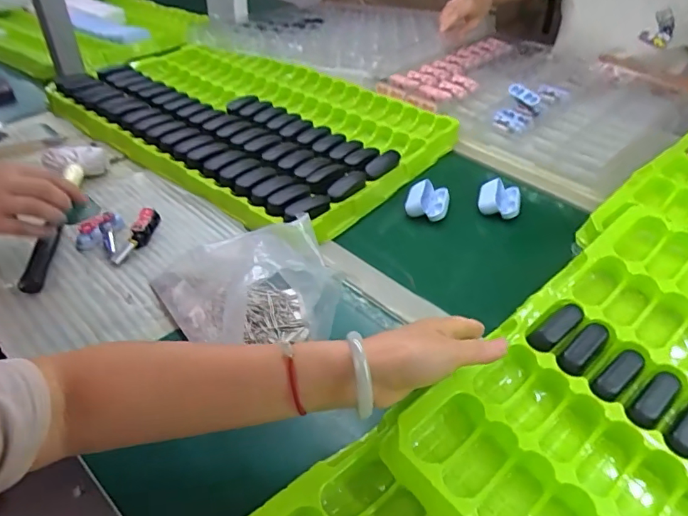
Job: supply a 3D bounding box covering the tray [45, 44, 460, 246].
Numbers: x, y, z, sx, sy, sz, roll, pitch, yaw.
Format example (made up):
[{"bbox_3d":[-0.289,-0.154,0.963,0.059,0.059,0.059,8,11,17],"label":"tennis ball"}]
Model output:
[{"bbox_3d":[-0.150,-0.243,0.821,0.575,0.033,0.392,29,48,27],"label":"tray"}]

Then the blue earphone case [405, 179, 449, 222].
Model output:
[{"bbox_3d":[0.113,-0.077,0.681,0.055,0.025,0.060,14,42,13],"label":"blue earphone case"}]

